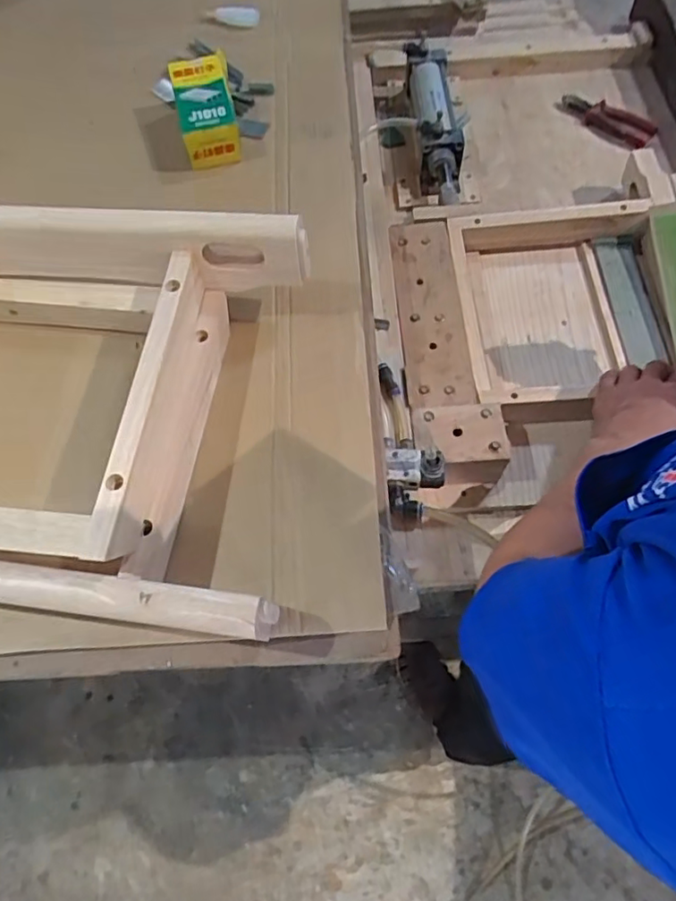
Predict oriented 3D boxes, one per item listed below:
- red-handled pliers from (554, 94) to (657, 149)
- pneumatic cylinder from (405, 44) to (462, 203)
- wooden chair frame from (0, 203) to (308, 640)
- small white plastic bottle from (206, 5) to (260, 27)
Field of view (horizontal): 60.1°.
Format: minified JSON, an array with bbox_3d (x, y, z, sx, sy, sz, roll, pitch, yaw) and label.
[{"bbox_3d":[0.428,-0.535,0.935,0.155,0.019,0.060,34,69,16],"label":"red-handled pliers"},{"bbox_3d":[0.149,-0.499,0.889,0.066,0.065,0.295,-5,65,1],"label":"pneumatic cylinder"},{"bbox_3d":[-0.277,-0.044,0.510,0.475,0.115,0.354,4,65,5],"label":"wooden chair frame"},{"bbox_3d":[-0.145,-0.621,0.830,0.076,0.022,0.026,-19,64,-29],"label":"small white plastic bottle"}]

